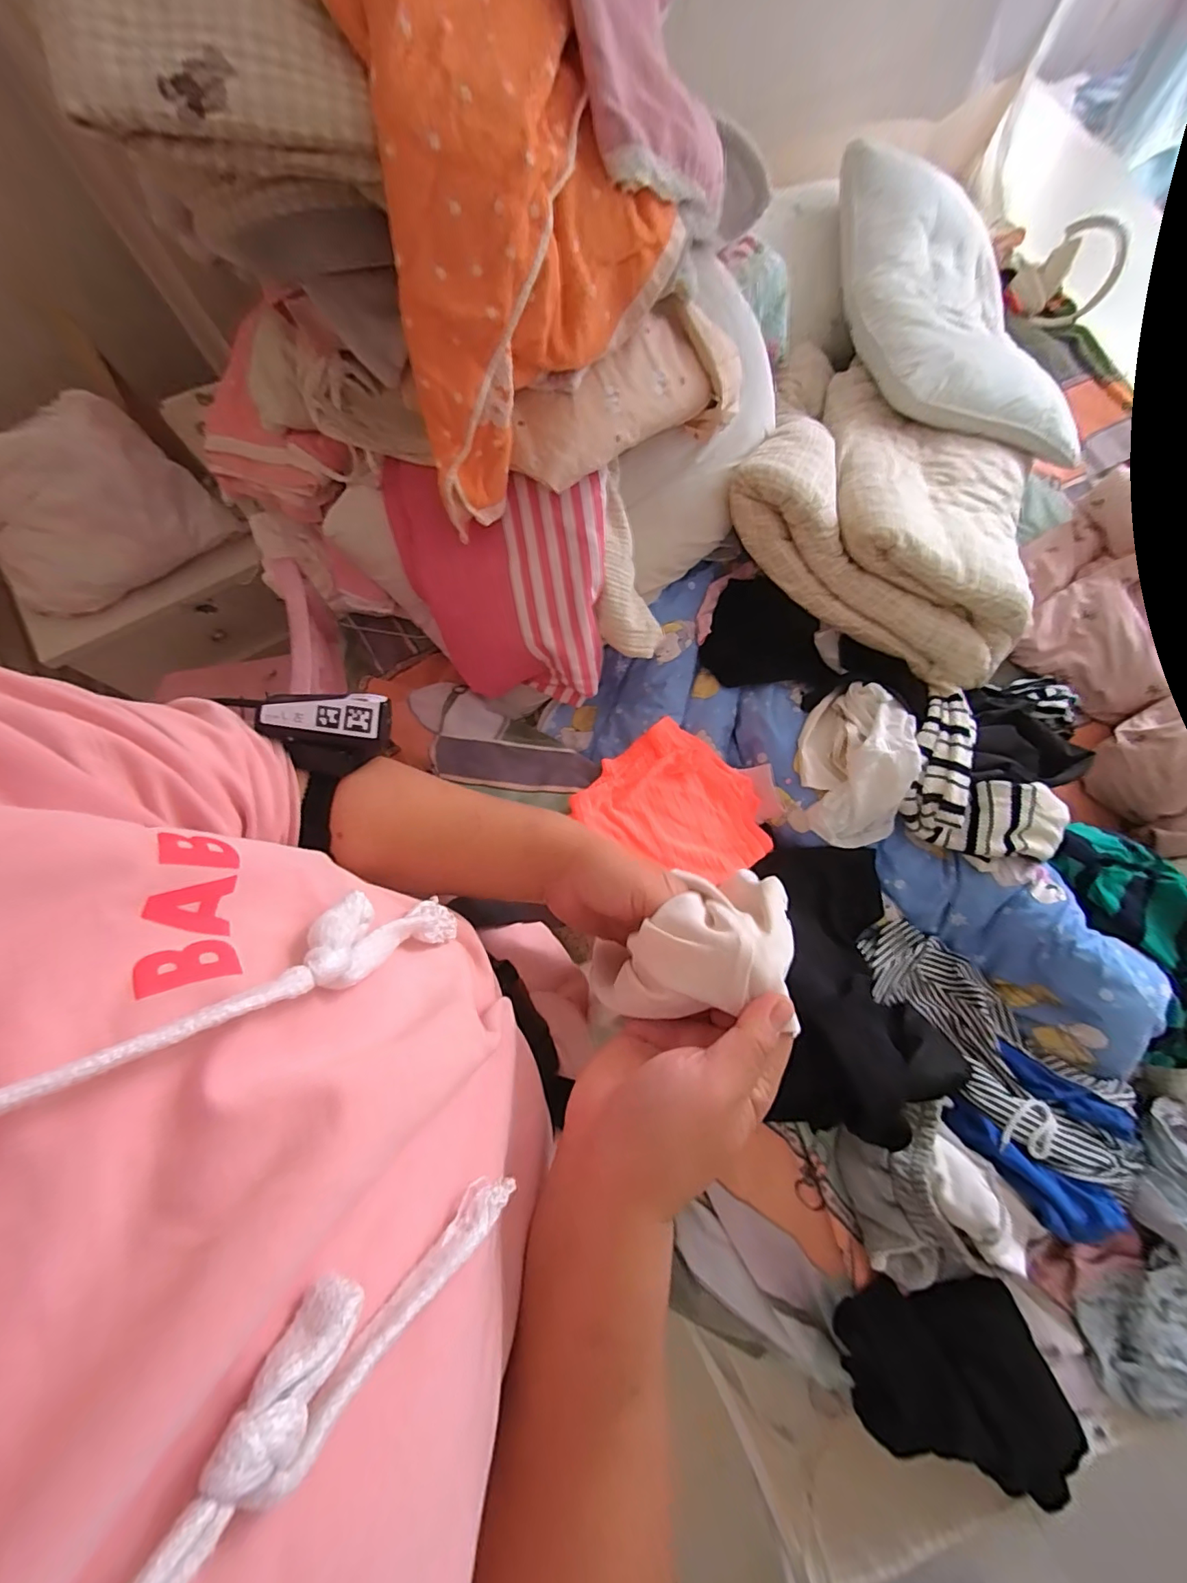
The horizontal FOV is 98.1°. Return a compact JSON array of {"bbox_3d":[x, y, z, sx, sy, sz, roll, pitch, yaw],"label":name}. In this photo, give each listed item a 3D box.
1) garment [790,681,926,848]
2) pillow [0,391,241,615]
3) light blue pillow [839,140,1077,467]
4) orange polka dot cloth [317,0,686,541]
[{"bbox_3d":[0.387,-0.043,0.766,0.146,0.089,0.227,6,77,0],"label":"garment"},{"bbox_3d":[-0.836,-0.462,0.795,0.345,0.317,0.068,-28,45,1],"label":"pillow"},{"bbox_3d":[0.626,-0.878,0.921,0.346,0.135,0.639,-5,77,-2],"label":"light blue pillow"},{"bbox_3d":[-0.082,-0.622,0.461,0.328,0.200,0.658,-1,113,-1],"label":"orange polka dot cloth"}]

